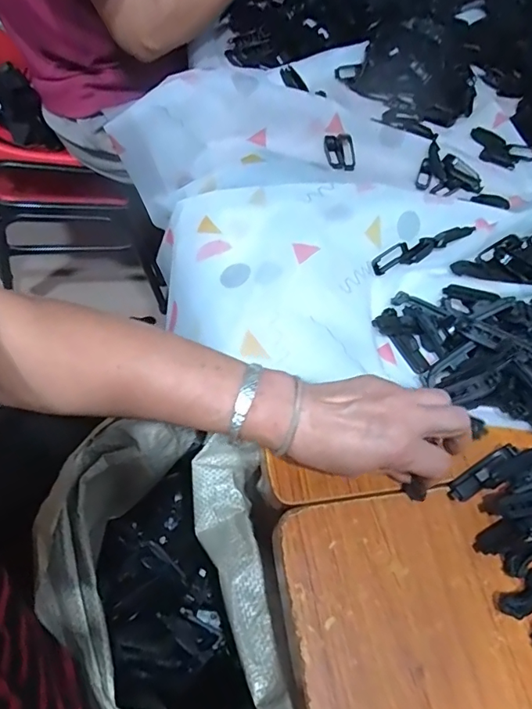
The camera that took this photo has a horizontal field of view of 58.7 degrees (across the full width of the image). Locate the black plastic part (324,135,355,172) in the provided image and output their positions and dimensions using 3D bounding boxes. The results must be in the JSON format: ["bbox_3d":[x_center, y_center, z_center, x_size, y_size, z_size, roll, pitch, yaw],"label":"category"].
[{"bbox_3d":[0.095,-0.254,0.599,0.036,0.014,0.054,-3,62,-11],"label":"black plastic part"}]

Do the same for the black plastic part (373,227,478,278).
[{"bbox_3d":[0.170,-0.118,0.517,0.133,0.014,0.027,-26,68,-21],"label":"black plastic part"}]

